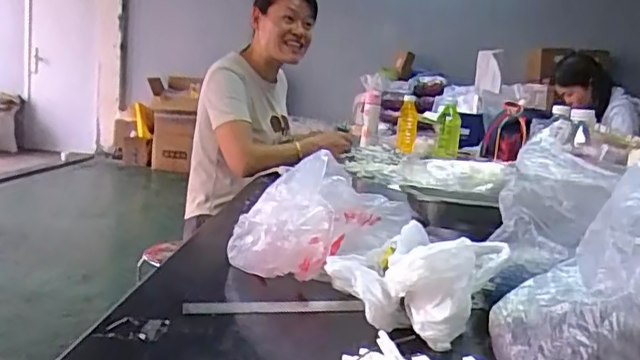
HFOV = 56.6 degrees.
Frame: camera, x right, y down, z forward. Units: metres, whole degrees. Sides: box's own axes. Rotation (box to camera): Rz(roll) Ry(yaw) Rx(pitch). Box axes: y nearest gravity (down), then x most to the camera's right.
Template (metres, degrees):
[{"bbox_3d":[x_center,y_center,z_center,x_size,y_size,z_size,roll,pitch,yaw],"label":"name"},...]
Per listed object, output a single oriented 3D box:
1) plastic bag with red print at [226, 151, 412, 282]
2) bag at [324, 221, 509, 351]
[{"bbox_3d":[0.001,0.042,0.717,0.202,0.112,0.169,0,11,-26],"label":"plastic bag with red print"},{"bbox_3d":[0.098,0.096,0.605,0.146,0.087,0.122,13,12,39],"label":"bag"}]

